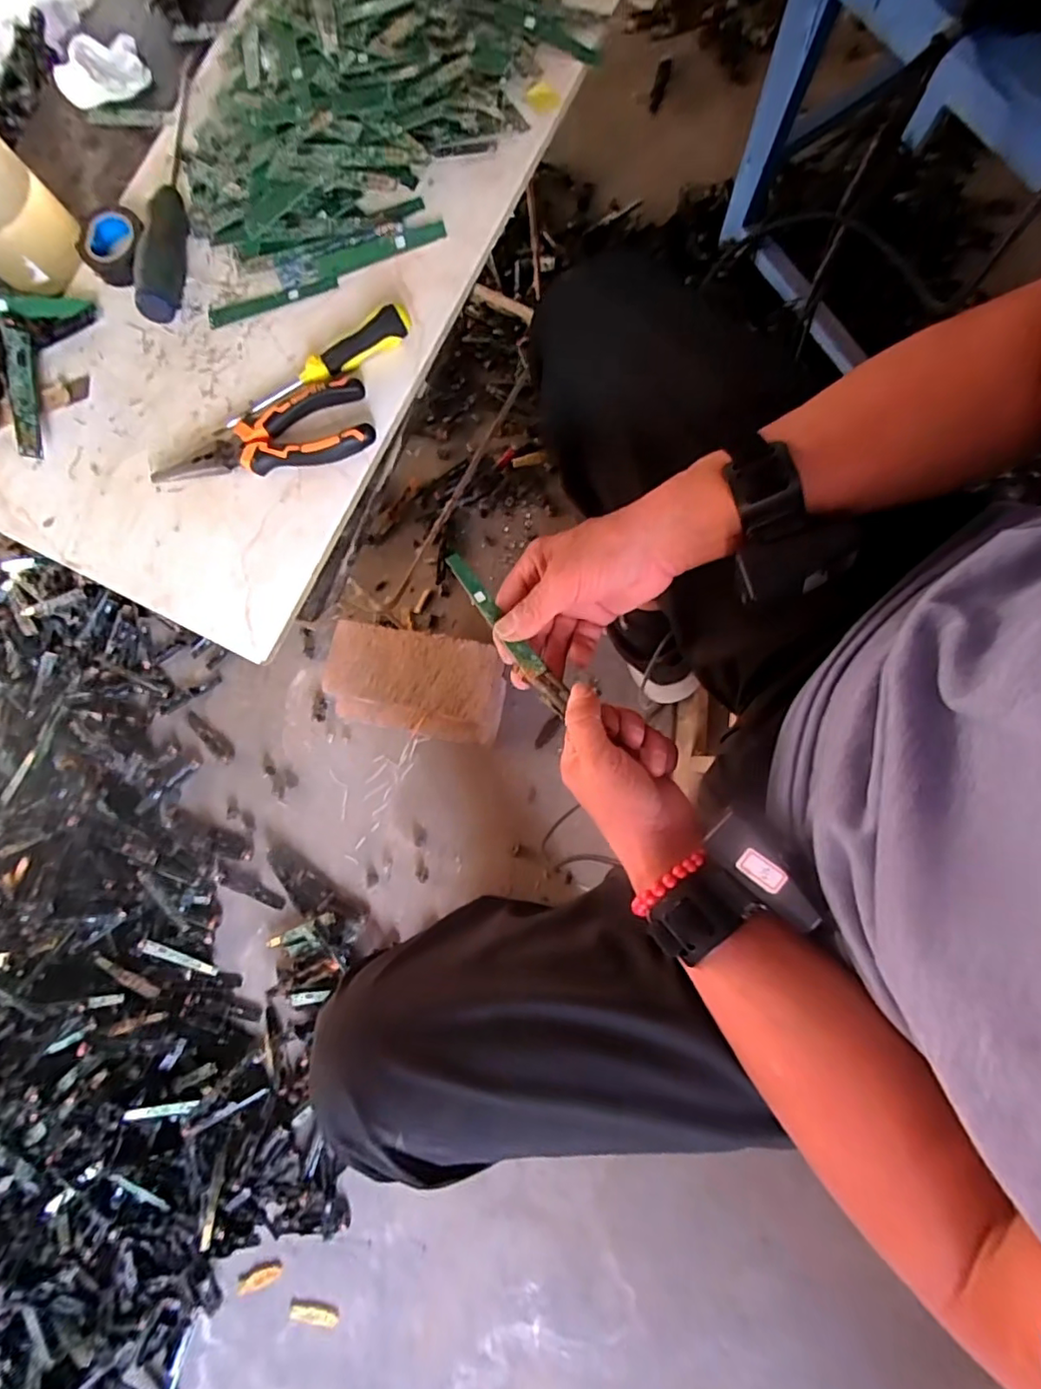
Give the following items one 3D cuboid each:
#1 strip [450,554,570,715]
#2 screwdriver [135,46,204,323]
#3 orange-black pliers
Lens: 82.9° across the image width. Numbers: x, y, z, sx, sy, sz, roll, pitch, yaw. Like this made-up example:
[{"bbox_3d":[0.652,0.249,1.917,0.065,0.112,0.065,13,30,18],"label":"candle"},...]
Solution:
[{"bbox_3d":[-0.009,-0.041,0.400,0.016,0.008,0.128,-37,89,-7],"label":"strip"},{"bbox_3d":[-0.270,-0.399,0.459,0.024,0.031,0.252,-2,80,6],"label":"screwdriver"},{"bbox_3d":[-0.184,-0.183,0.421,0.155,0.028,0.053,-14,79,4],"label":"orange-black pliers"}]

